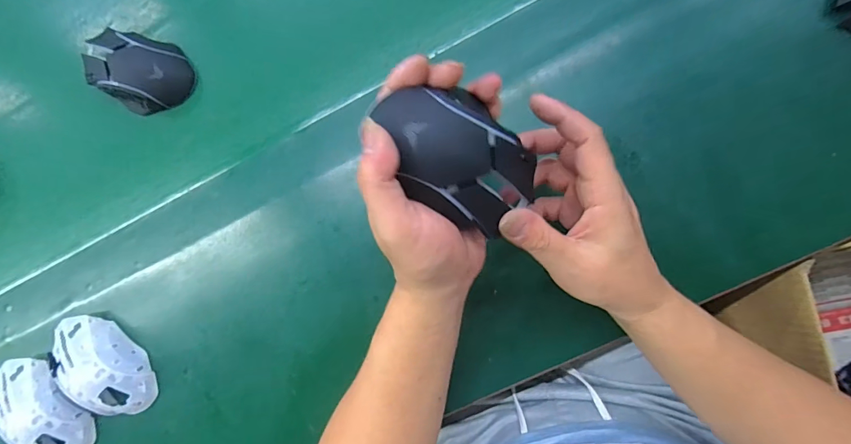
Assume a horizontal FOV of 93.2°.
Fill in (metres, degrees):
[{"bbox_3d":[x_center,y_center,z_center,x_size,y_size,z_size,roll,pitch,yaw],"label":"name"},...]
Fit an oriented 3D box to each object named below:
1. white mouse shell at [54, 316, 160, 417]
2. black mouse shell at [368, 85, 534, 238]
[{"bbox_3d":[-0.313,0.138,0.390,0.056,0.034,0.111,-45,81,3],"label":"white mouse shell"},{"bbox_3d":[0.025,-0.032,0.241,0.120,0.037,0.071,33,94,-10],"label":"black mouse shell"}]

